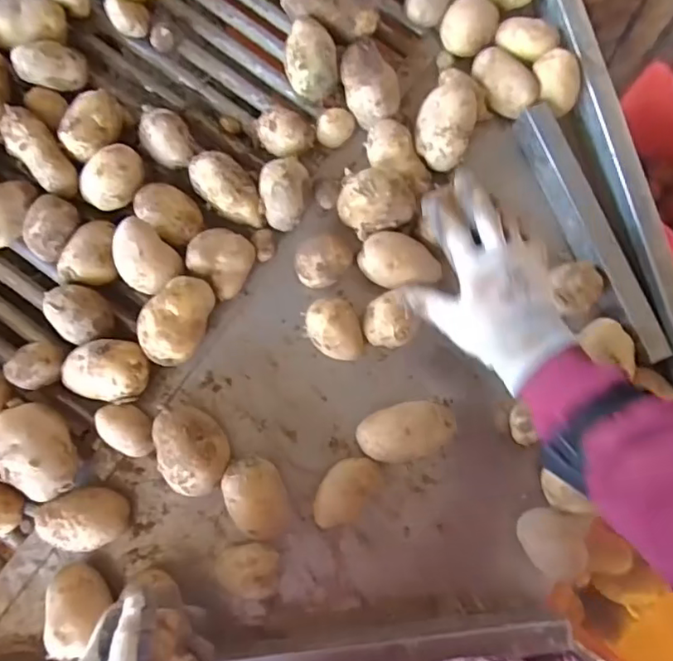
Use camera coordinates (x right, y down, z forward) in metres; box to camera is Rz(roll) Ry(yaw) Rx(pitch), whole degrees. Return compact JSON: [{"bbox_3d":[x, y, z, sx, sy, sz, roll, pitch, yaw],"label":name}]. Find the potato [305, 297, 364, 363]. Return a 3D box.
[{"bbox_3d":[-0.001,0.001,0.549,0.048,0.044,0.061,-22,79,-4],"label":"potato"}]

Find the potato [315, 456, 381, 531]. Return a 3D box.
[{"bbox_3d":[0.008,0.154,0.532,0.043,0.041,0.073,29,80,6],"label":"potato"}]

